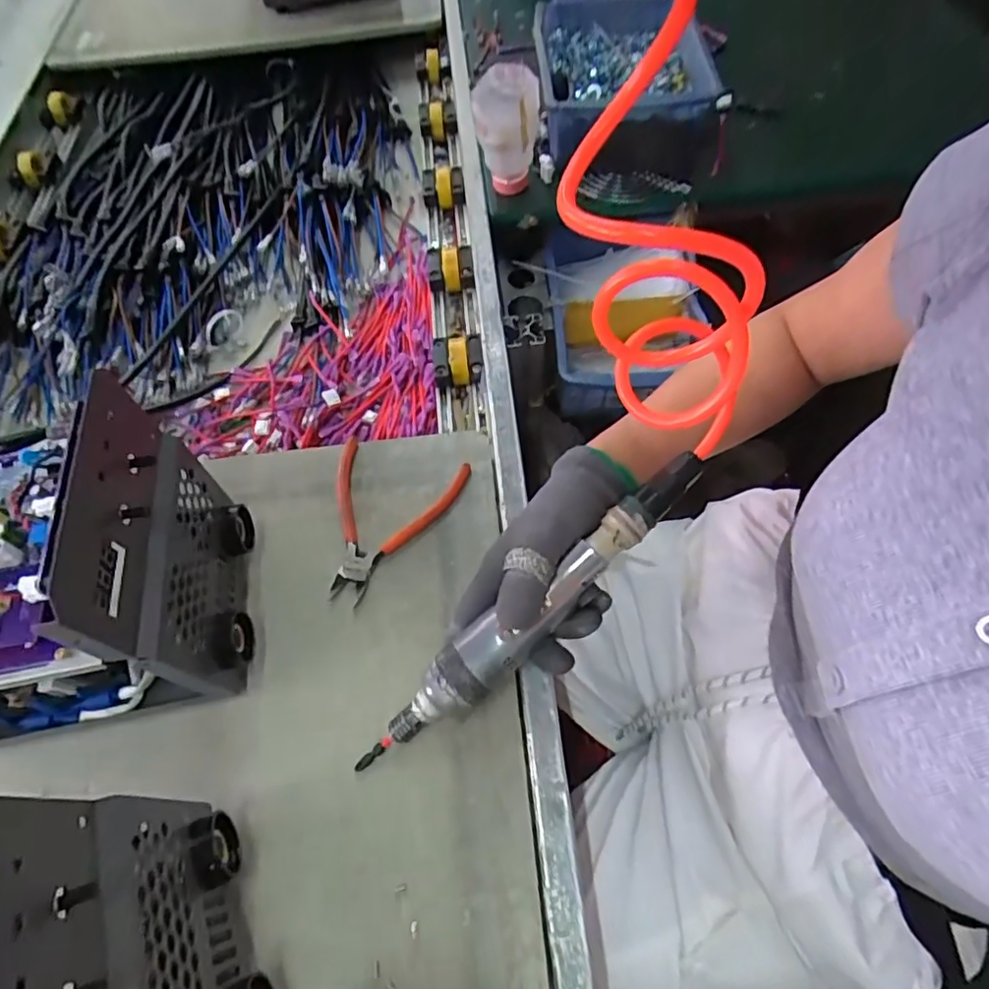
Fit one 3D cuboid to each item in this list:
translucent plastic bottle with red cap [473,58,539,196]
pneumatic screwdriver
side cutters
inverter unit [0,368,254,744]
[{"bbox_3d":[0.013,-0.370,0.625,0.066,0.107,0.073,2,61,5],"label":"translucent plastic bottle with red cap"},{"bbox_3d":[0.020,0.078,0.387,0.287,0.031,0.038,-42,65,0],"label":"pneumatic screwdriver"},{"bbox_3d":[-0.093,0.020,0.481,0.107,0.015,0.137,14,62,11],"label":"side cutters"},{"bbox_3d":[-0.294,0.059,0.377,0.223,0.202,0.145,-11,61,-3],"label":"inverter unit"}]

